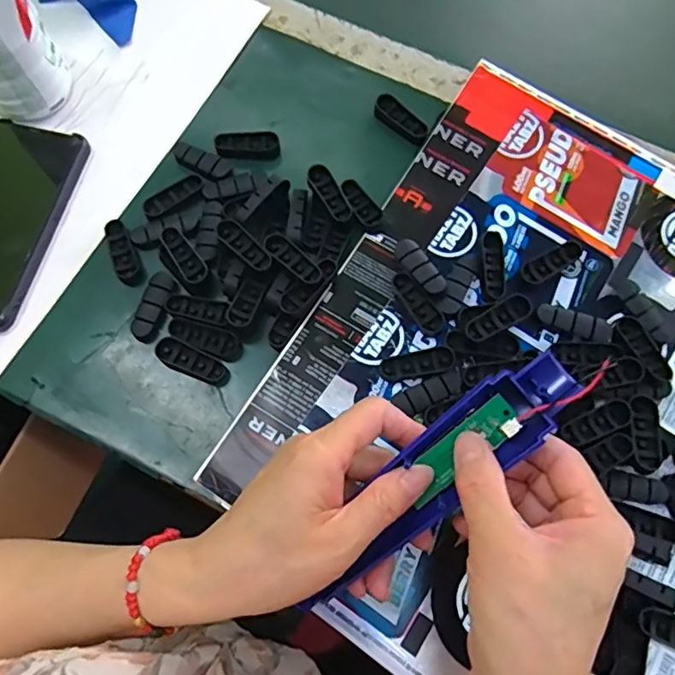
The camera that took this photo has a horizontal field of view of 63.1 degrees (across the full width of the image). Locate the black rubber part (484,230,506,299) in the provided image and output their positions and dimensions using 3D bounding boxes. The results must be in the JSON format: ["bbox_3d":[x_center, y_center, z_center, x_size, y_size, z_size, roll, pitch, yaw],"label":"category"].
[{"bbox_3d":[0.108,-0.052,0.378,0.016,0.010,0.052,4,72,1],"label":"black rubber part"}]

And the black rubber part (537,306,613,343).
[{"bbox_3d":[0.158,-0.009,0.363,0.049,0.004,0.017,19,72,6],"label":"black rubber part"}]

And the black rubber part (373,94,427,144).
[{"bbox_3d":[0.050,-0.167,0.424,0.017,0.011,0.050,-42,76,-13],"label":"black rubber part"}]

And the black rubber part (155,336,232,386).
[{"bbox_3d":[-0.095,0.016,0.363,0.050,0.008,0.017,25,73,8],"label":"black rubber part"}]

